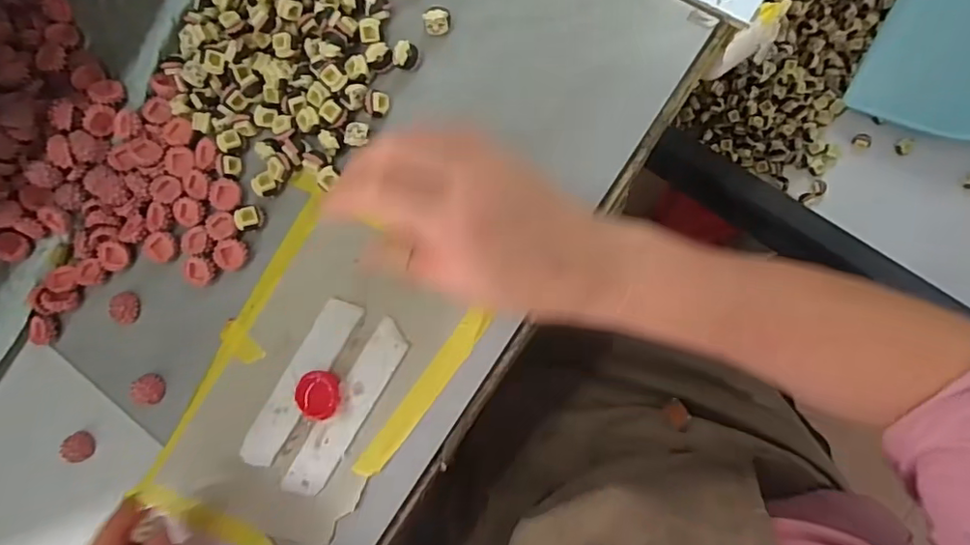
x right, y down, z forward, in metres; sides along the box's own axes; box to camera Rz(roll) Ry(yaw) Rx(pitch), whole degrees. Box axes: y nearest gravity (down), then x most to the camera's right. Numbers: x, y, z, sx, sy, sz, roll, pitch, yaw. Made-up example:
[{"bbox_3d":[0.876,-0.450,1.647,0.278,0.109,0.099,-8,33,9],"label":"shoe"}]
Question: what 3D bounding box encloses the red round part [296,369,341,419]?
[{"bbox_3d":[-0.101,0.073,0.335,0.028,0.011,0.028,0,88,10],"label":"red round part"}]

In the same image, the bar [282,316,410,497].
[{"bbox_3d":[-0.083,0.082,0.335,0.024,0.004,0.117,32,94,9],"label":"bar"}]

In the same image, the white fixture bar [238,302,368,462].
[{"bbox_3d":[-0.113,0.068,0.343,0.025,0.004,0.116,31,94,9],"label":"white fixture bar"}]

